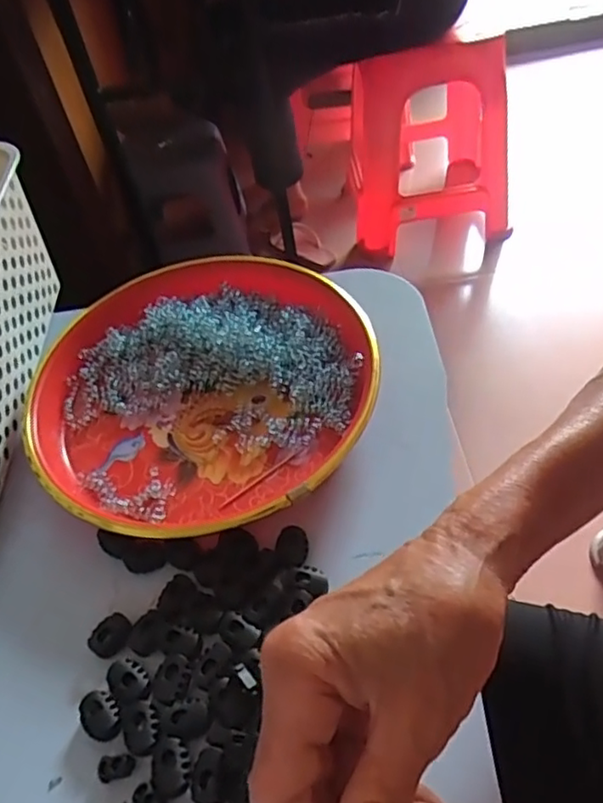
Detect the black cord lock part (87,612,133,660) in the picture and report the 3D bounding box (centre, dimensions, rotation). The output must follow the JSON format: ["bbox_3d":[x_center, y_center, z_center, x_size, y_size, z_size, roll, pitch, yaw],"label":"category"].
[{"bbox_3d":[-0.097,0.120,0.319,0.013,0.012,0.022,17,55,22],"label":"black cord lock part"}]

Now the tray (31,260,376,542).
[{"bbox_3d":[-0.064,-0.011,0.401,0.214,0.032,0.213,-5,49,5],"label":"tray"}]

